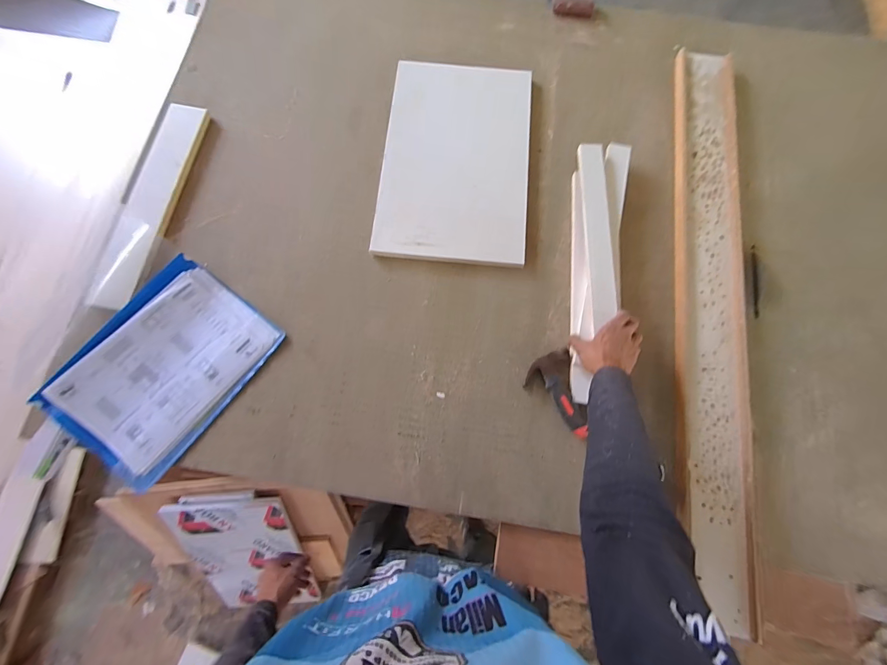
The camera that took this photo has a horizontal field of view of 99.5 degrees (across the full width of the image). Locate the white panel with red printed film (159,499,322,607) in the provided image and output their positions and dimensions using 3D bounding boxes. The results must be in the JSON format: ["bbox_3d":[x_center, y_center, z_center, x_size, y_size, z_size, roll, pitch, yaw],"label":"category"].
[{"bbox_3d":[-0.570,0.658,1.087,0.300,0.031,0.458,-4,115,-3],"label":"white panel with red printed film"}]

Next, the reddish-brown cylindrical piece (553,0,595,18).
[{"bbox_3d":[0.321,-0.811,0.928,0.102,0.037,0.040,6,76,1],"label":"reddish-brown cylindrical piece"}]

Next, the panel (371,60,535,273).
[{"bbox_3d":[0.027,-0.376,0.814,0.308,0.022,0.478,5,75,1],"label":"panel"}]

